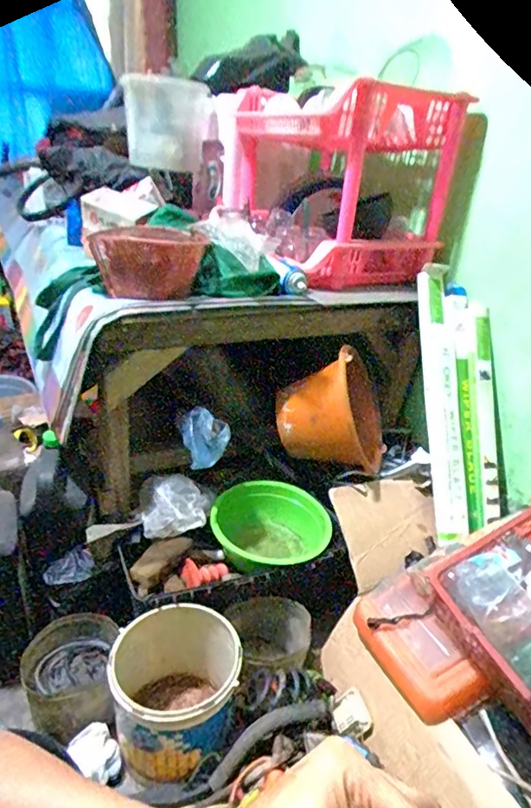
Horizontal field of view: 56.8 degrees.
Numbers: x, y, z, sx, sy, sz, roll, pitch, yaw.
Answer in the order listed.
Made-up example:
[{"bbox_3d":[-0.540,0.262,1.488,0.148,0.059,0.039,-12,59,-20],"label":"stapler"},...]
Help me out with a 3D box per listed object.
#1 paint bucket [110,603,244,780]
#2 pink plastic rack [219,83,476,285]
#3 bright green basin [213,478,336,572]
[{"bbox_3d":[-0.136,0.440,0.750,0.178,0.193,0.179,5,27,-2],"label":"paint bucket"},{"bbox_3d":[0.141,-0.489,1.102,0.349,0.338,0.504,-8,30,-26],"label":"pink plastic rack"},{"bbox_3d":[0.006,0.259,0.961,0.222,0.100,0.212,7,27,2],"label":"bright green basin"}]

